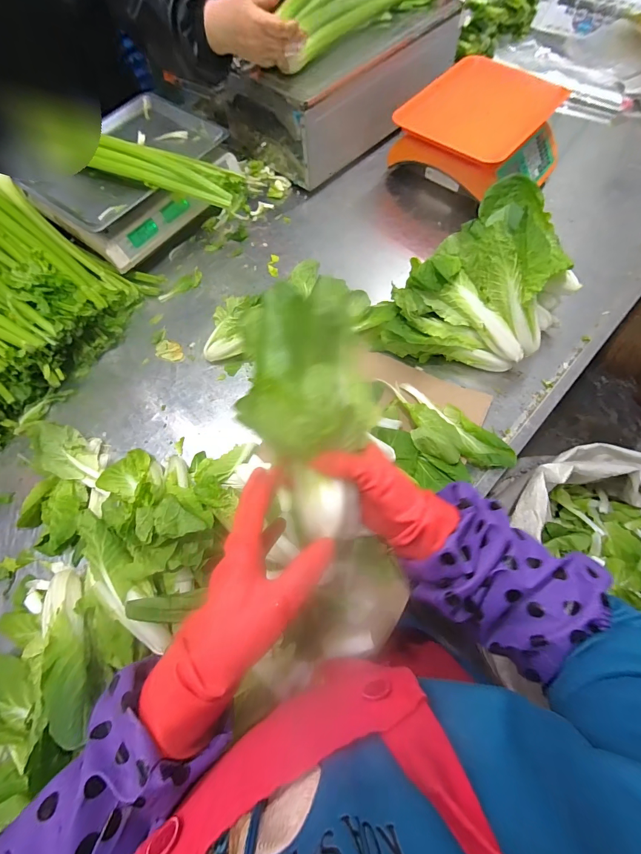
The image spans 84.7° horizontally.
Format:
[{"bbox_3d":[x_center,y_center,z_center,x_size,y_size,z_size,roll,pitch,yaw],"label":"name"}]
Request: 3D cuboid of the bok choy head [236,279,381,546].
[{"bbox_3d":[-0.004,-0.015,0.312,0.109,0.068,0.220,-5,86,0],"label":"bok choy head"}]

